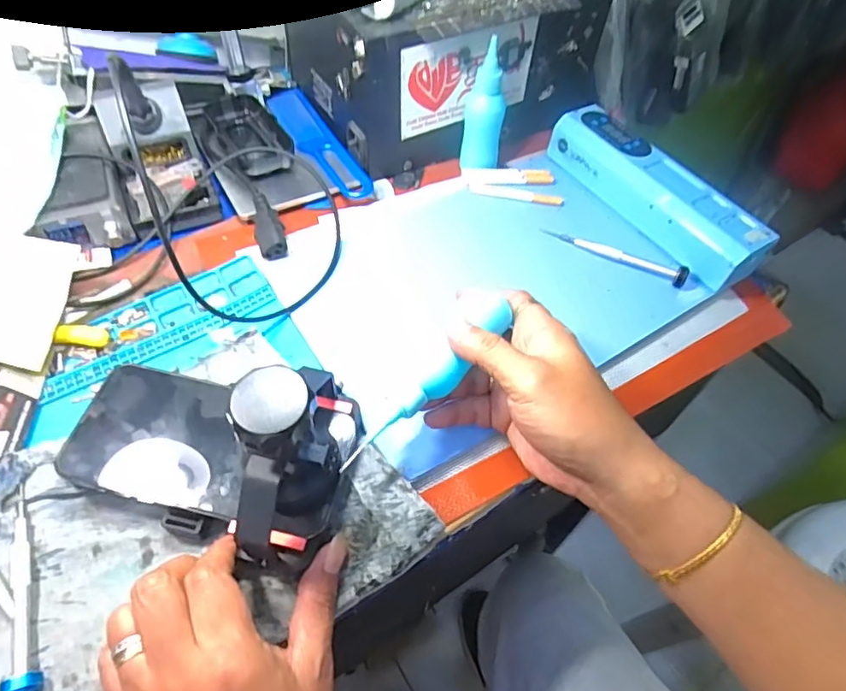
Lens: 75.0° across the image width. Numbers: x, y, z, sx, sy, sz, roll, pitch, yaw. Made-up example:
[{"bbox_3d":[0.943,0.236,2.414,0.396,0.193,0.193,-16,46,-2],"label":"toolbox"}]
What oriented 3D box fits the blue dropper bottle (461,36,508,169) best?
[{"bbox_3d":[0.055,-0.205,0.482,0.030,0.110,0.022,-13,56,-11],"label":"blue dropper bottle"}]

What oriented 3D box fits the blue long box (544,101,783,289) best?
[{"bbox_3d":[0.200,-0.137,0.483,0.052,0.039,0.208,-27,60,-22],"label":"blue long box"}]

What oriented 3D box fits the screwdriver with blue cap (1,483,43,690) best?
[{"bbox_3d":[-0.215,0.126,0.296,0.014,0.011,0.114,-16,57,-16],"label":"screwdriver with blue cap"}]

